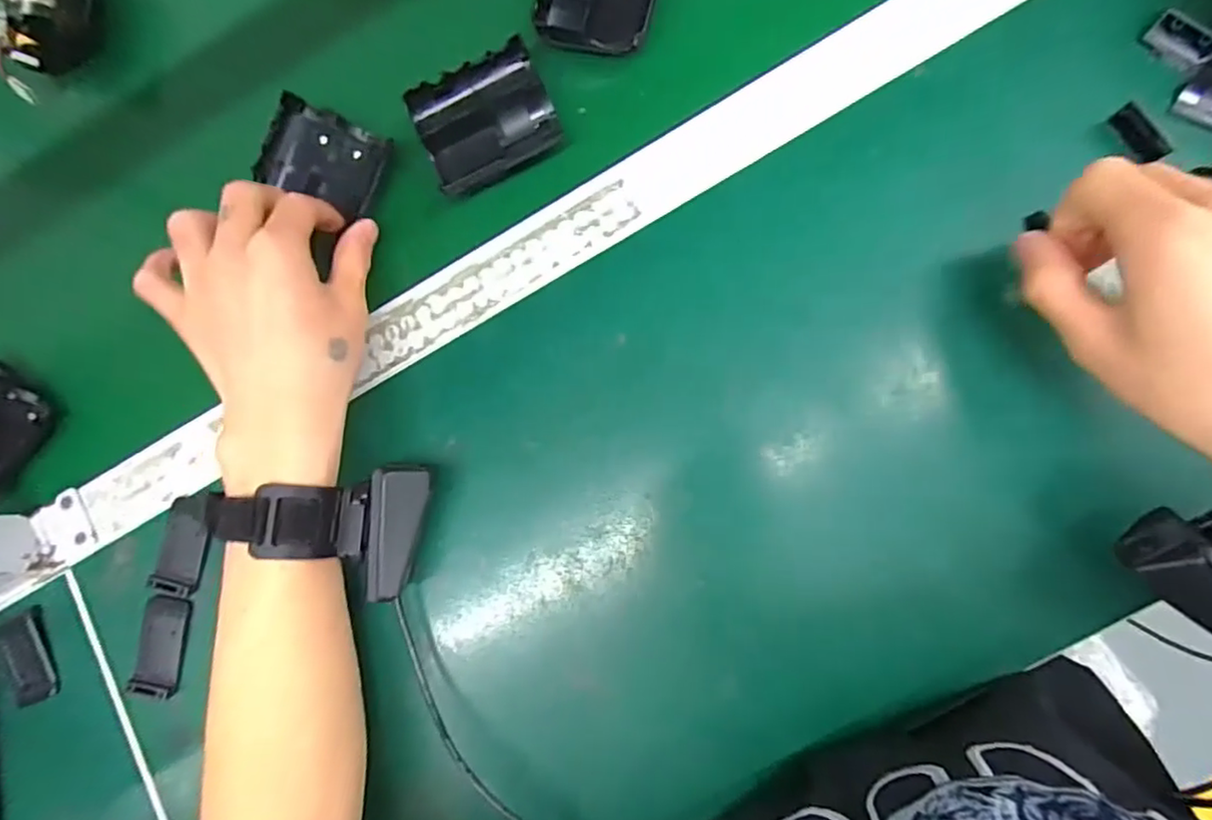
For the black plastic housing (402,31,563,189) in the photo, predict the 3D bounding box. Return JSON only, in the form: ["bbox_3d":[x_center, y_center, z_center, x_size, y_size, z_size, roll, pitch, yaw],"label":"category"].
[{"bbox_3d":[-0.071,-0.170,0.359,0.078,0.022,0.065,-26,82,5],"label":"black plastic housing"}]

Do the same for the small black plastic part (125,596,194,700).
[{"bbox_3d":[-0.264,0.140,0.358,0.030,0.007,0.057,6,86,8],"label":"small black plastic part"}]

